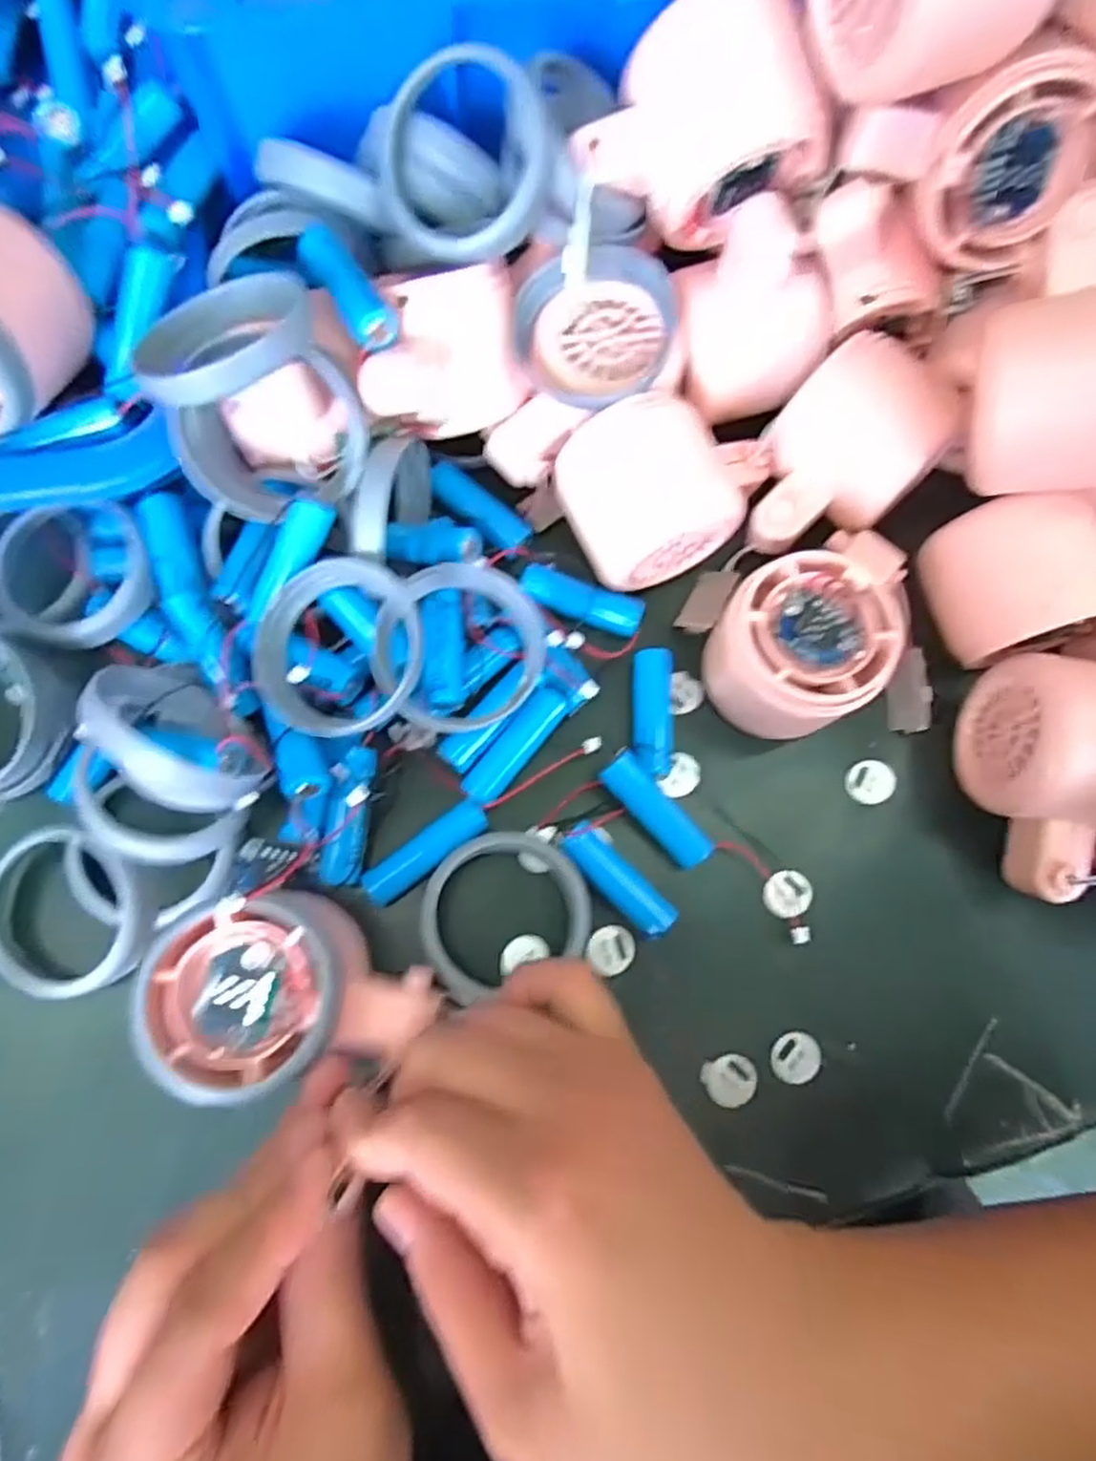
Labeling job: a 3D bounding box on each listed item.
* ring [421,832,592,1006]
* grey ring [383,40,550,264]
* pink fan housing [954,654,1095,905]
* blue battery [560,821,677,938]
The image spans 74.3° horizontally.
[{"bbox_3d":[-0.016,0.061,0.254,0.060,0.007,0.052,-17,64,-18],"label":"ring"},{"bbox_3d":[-0.027,-0.187,0.236,0.056,0.007,0.058,5,109,16],"label":"grey ring"},{"bbox_3d":[0.179,0.017,0.254,0.056,0.046,0.075,23,77,2],"label":"pink fan housing"},{"bbox_3d":[0.026,0.055,0.265,0.015,0.013,0.047,-43,73,-5],"label":"blue battery"}]

